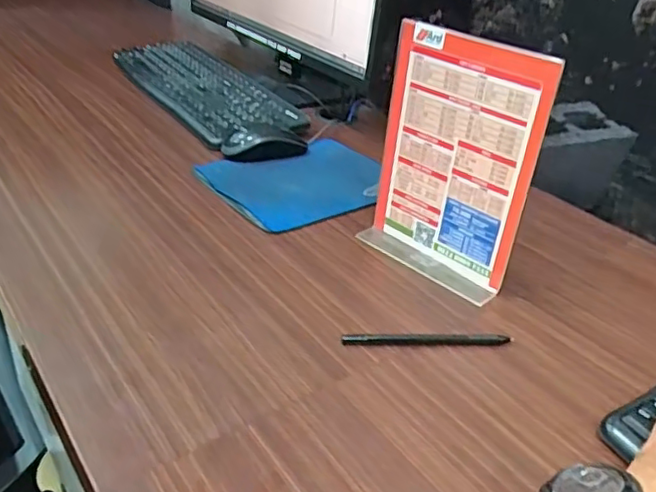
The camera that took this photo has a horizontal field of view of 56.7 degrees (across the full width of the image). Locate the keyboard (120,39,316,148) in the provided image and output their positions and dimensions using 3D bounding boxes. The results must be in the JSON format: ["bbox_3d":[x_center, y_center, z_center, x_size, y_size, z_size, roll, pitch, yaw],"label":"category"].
[{"bbox_3d":[-0.203,-0.254,0.961,0.159,0.026,0.468,-15,36,-30],"label":"keyboard"}]

